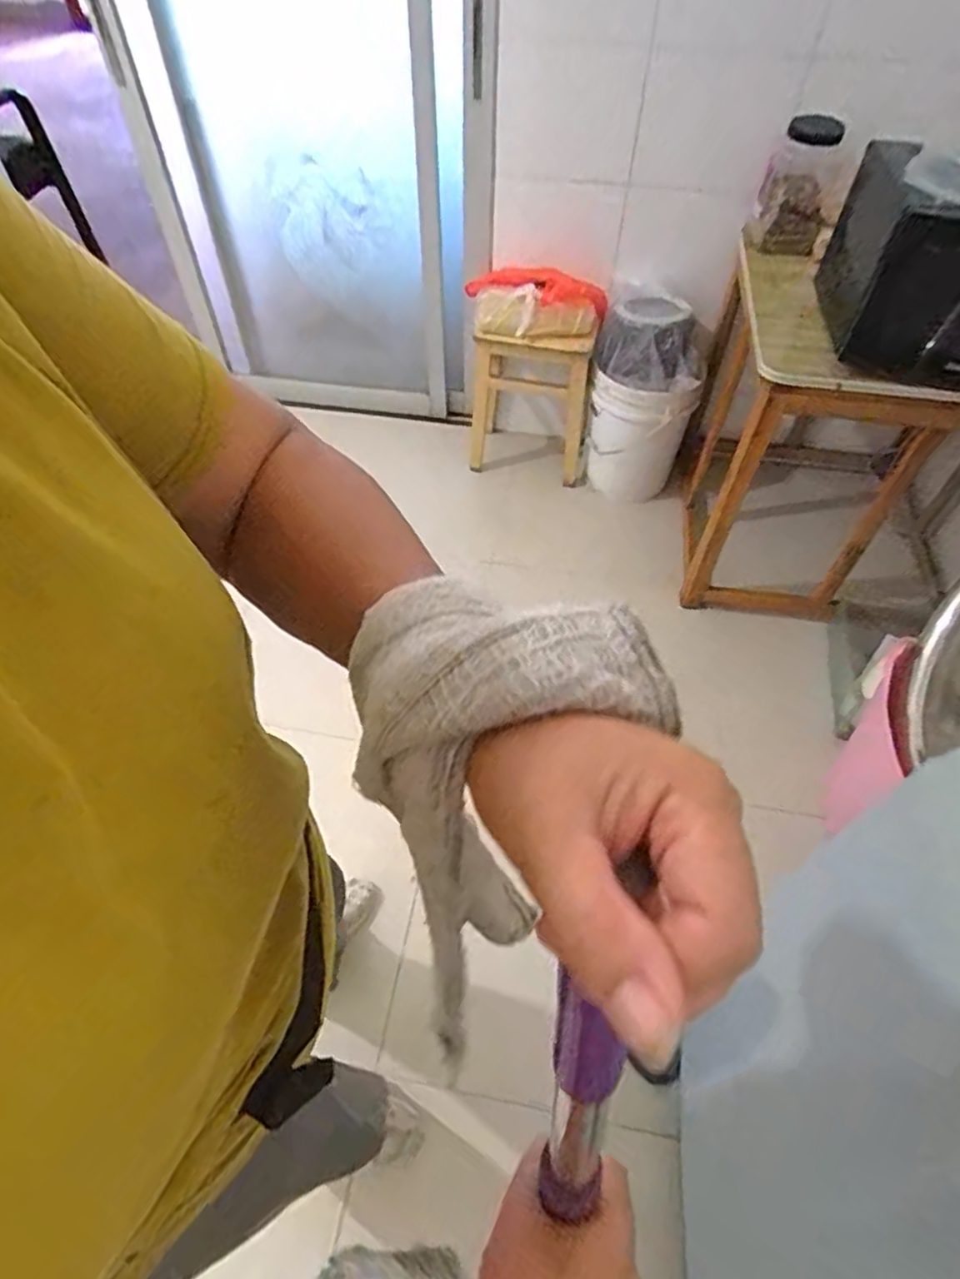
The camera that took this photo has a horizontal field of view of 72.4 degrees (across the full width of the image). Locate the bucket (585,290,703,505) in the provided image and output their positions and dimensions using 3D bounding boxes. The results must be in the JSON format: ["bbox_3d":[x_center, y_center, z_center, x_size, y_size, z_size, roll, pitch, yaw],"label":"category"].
[{"bbox_3d":[0.435,-0.644,1.808,0.266,0.524,0.266,11,53,8],"label":"bucket"}]

